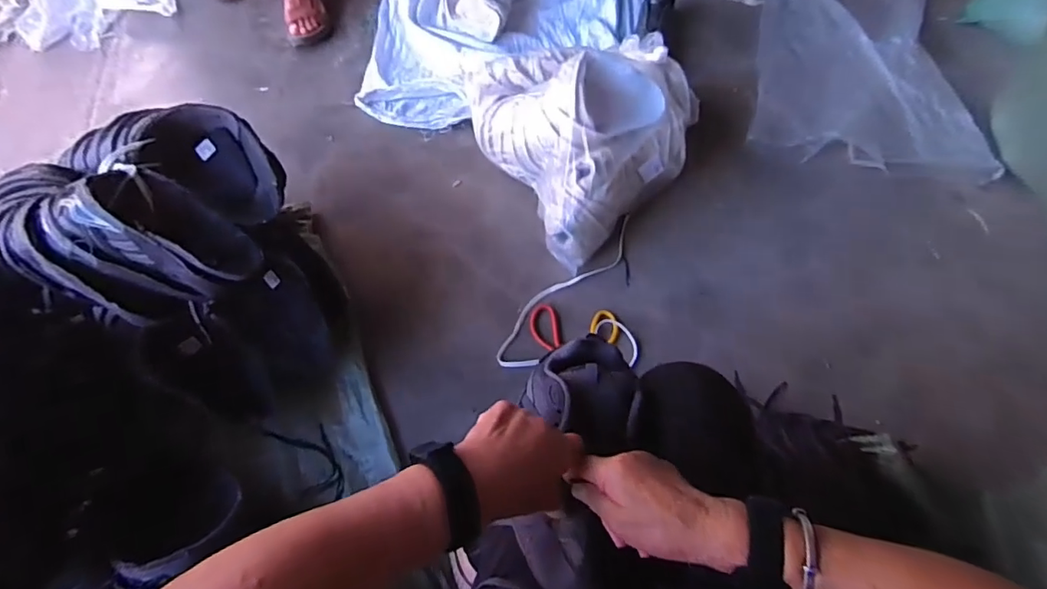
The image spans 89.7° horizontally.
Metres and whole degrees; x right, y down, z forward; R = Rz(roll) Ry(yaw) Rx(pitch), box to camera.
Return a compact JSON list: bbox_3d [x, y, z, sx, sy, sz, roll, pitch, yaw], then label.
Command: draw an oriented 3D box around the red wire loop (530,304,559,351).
[{"bbox_3d":[0.040,0.061,0.991,0.053,0.010,0.090,-5,62,-2],"label":"red wire loop"}]

